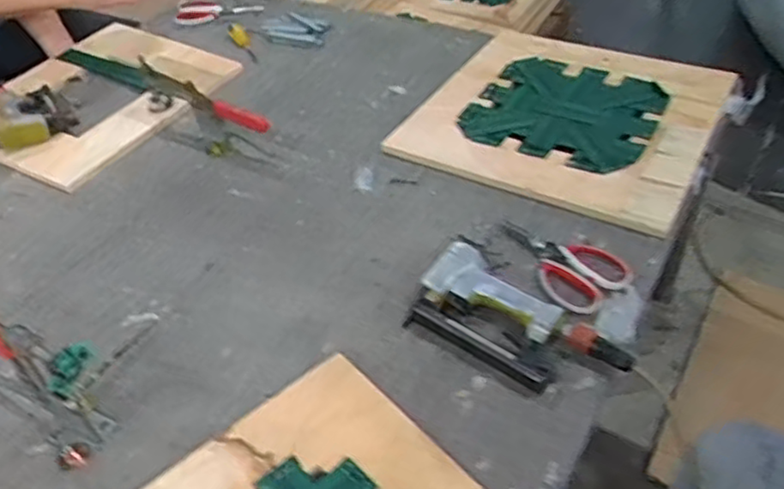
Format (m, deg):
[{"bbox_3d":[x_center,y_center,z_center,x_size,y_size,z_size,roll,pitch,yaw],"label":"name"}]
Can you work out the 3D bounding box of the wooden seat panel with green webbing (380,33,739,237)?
[{"bbox_3d":[0.267,-0.208,1.053,0.438,0.032,0.379,20,54,26],"label":"wooden seat panel with green webbing"}]

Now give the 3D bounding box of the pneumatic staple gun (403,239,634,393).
[{"bbox_3d":[0.146,0.090,0.760,0.249,0.041,0.123,27,54,30],"label":"pneumatic staple gun"}]

